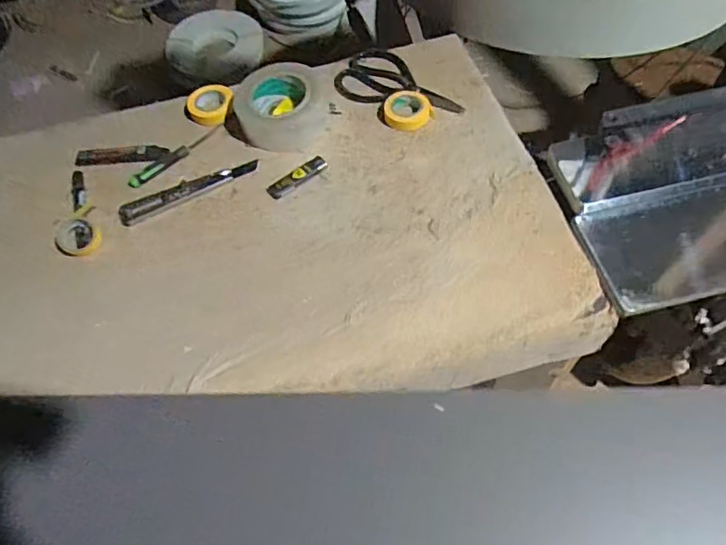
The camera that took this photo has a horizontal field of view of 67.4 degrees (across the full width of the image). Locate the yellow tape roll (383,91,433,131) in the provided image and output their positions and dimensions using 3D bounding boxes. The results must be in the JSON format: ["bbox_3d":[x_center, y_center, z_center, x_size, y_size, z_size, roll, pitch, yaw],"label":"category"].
[{"bbox_3d":[0.059,-0.223,0.747,0.062,0.015,0.069,-40,66,-20],"label":"yellow tape roll"}]

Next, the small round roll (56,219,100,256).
[{"bbox_3d":[-0.354,-0.046,0.675,0.054,0.016,0.044,34,66,20],"label":"small round roll"}]

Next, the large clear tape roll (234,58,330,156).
[{"bbox_3d":[-0.111,-0.231,0.746,0.127,0.054,0.138,-1,59,2],"label":"large clear tape roll"}]

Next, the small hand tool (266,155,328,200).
[{"bbox_3d":[-0.084,-0.124,0.701,0.084,0.006,0.024,-37,64,-18],"label":"small hand tool"}]

